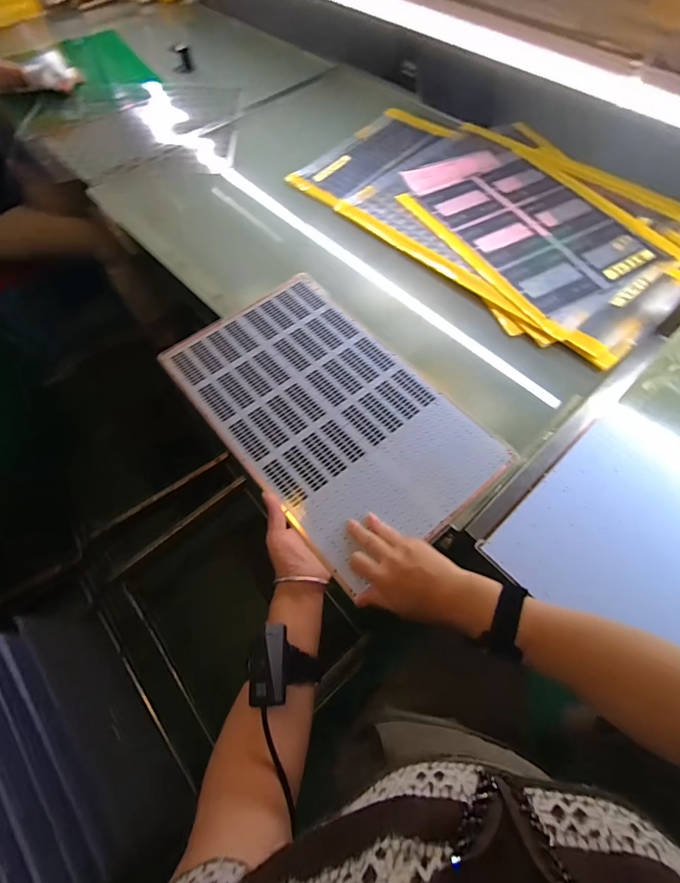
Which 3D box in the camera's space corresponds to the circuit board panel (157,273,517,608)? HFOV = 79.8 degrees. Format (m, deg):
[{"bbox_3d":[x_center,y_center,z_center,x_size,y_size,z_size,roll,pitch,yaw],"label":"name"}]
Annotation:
[{"bbox_3d":[-0.024,-0.058,0.618,0.294,0.010,0.495,-37,68,-18],"label":"circuit board panel"}]

